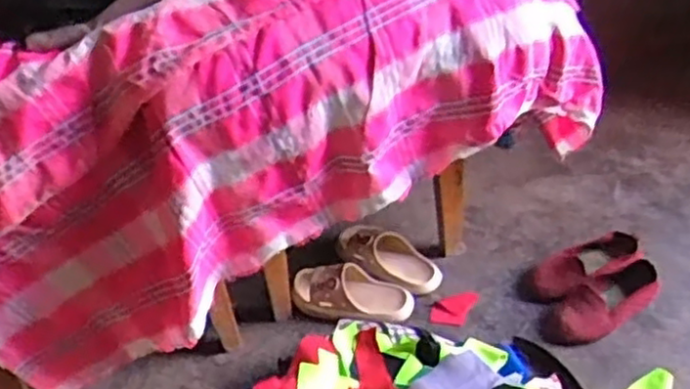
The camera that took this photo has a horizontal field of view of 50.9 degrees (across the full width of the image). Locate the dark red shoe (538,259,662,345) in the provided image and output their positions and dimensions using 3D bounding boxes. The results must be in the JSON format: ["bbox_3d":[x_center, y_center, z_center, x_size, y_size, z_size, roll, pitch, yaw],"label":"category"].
[{"bbox_3d":[0.436,0.186,1.234,0.234,0.051,0.089,-21,42,-17],"label":"dark red shoe"}]

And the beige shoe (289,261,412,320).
[{"bbox_3d":[0.011,0.166,1.290,0.220,0.070,0.096,5,40,10],"label":"beige shoe"}]

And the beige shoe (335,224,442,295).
[{"bbox_3d":[0.086,0.118,1.348,0.192,0.047,0.096,22,47,29],"label":"beige shoe"}]

